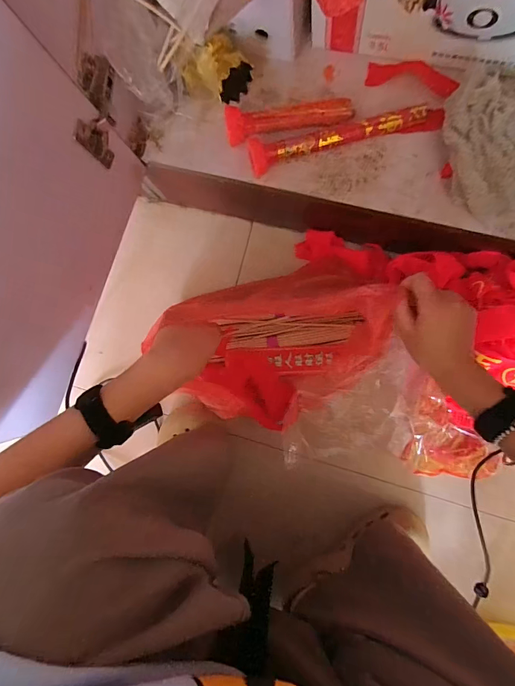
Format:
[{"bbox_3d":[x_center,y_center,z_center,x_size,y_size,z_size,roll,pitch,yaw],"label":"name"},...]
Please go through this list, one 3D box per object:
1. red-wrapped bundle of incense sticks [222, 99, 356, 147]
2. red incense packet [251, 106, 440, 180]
[{"bbox_3d":[0.036,-0.261,0.408,0.141,0.033,0.030,-9,88,6],"label":"red-wrapped bundle of incense sticks"},{"bbox_3d":[0.100,-0.237,0.406,0.218,0.027,0.030,-12,87,6],"label":"red incense packet"}]

